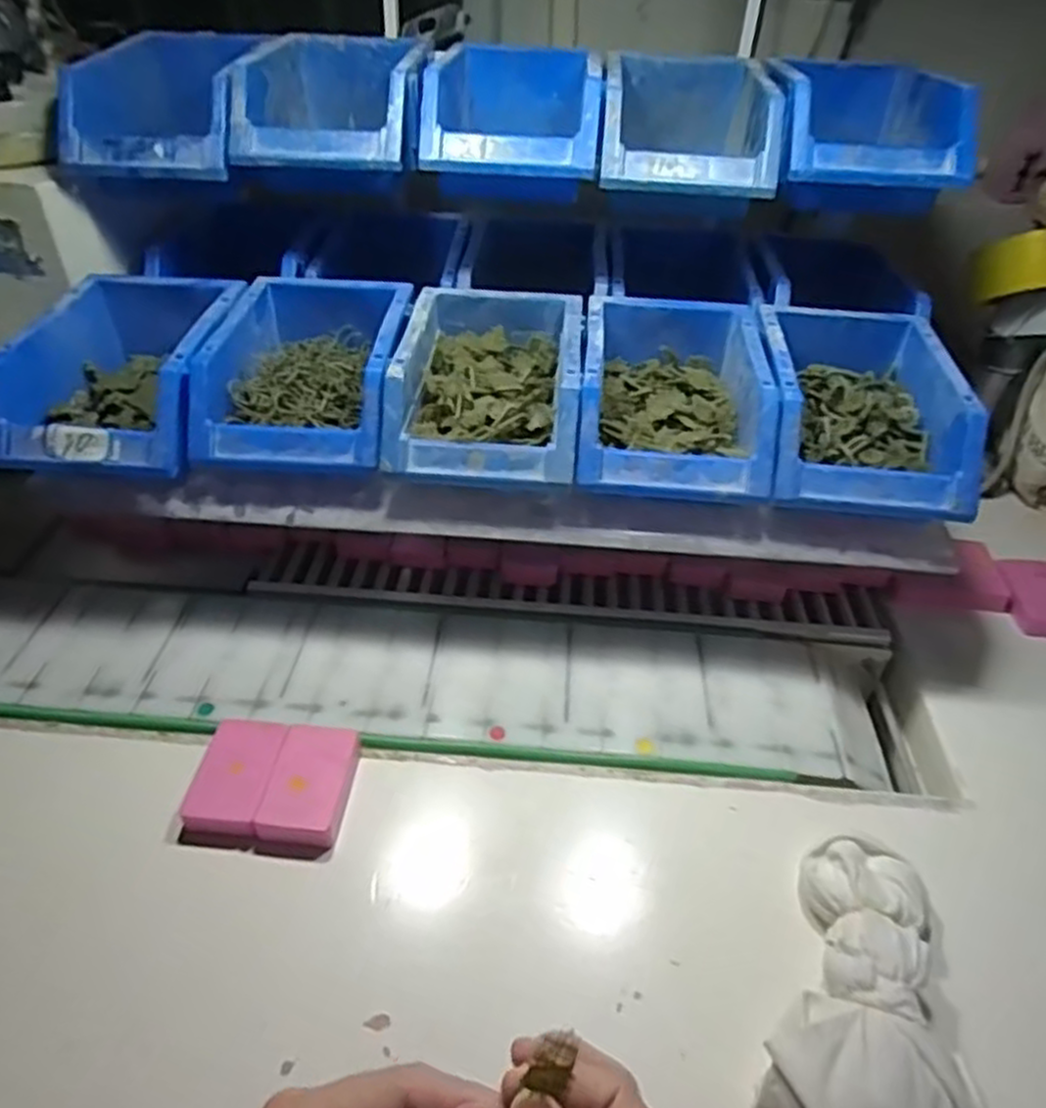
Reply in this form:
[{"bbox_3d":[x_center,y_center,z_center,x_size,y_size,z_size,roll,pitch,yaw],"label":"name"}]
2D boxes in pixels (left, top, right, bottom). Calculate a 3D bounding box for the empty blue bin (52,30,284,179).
[{"bbox_3d":[-0.263,-0.356,0.594,0.124,0.068,0.201,4,41,2],"label":"empty blue bin"}]

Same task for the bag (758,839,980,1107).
[{"bbox_3d":[0.173,0.211,0.366,0.087,0.038,0.159,20,42,19],"label":"bag"}]

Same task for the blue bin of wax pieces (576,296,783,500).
[{"bbox_3d":[0.103,-0.117,0.527,0.121,0.057,0.178,4,41,2],"label":"blue bin of wax pieces"}]

